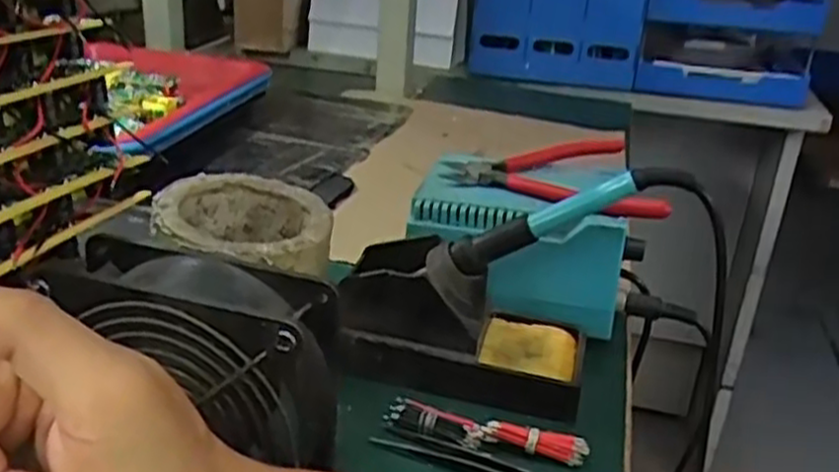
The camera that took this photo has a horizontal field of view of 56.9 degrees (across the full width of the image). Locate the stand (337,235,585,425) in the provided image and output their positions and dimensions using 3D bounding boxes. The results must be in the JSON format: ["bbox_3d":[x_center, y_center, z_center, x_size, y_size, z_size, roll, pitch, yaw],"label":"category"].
[{"bbox_3d":[0.027,0.047,0.464,0.144,0.073,0.071,8,24,9],"label":"stand"}]

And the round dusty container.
[{"bbox_3d":[-0.101,0.001,0.450,0.097,0.044,0.095,1,24,-8],"label":"round dusty container"}]

